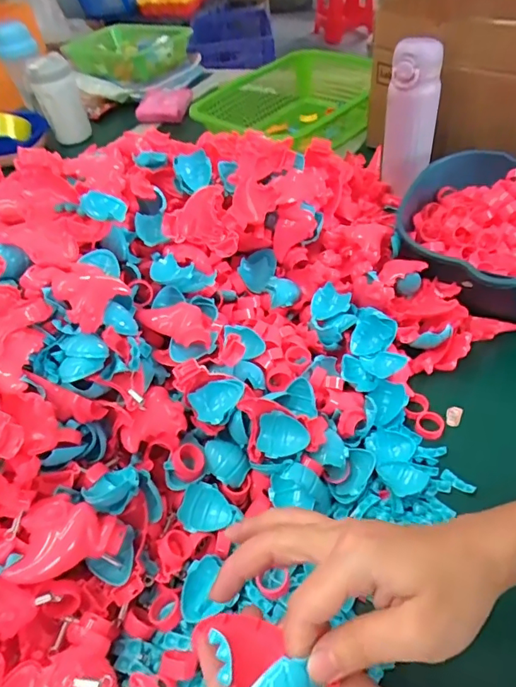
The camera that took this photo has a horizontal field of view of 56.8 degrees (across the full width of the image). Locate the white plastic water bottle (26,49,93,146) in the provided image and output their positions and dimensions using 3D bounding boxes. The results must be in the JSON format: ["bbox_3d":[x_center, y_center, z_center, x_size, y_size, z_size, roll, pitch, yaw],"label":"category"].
[{"bbox_3d":[-0.393,-0.485,0.951,0.082,0.159,0.068,-21,48,-13],"label":"white plastic water bottle"}]

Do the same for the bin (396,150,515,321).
[{"bbox_3d":[0.299,-0.130,0.570,0.263,0.086,0.262,21,53,24],"label":"bin"}]

